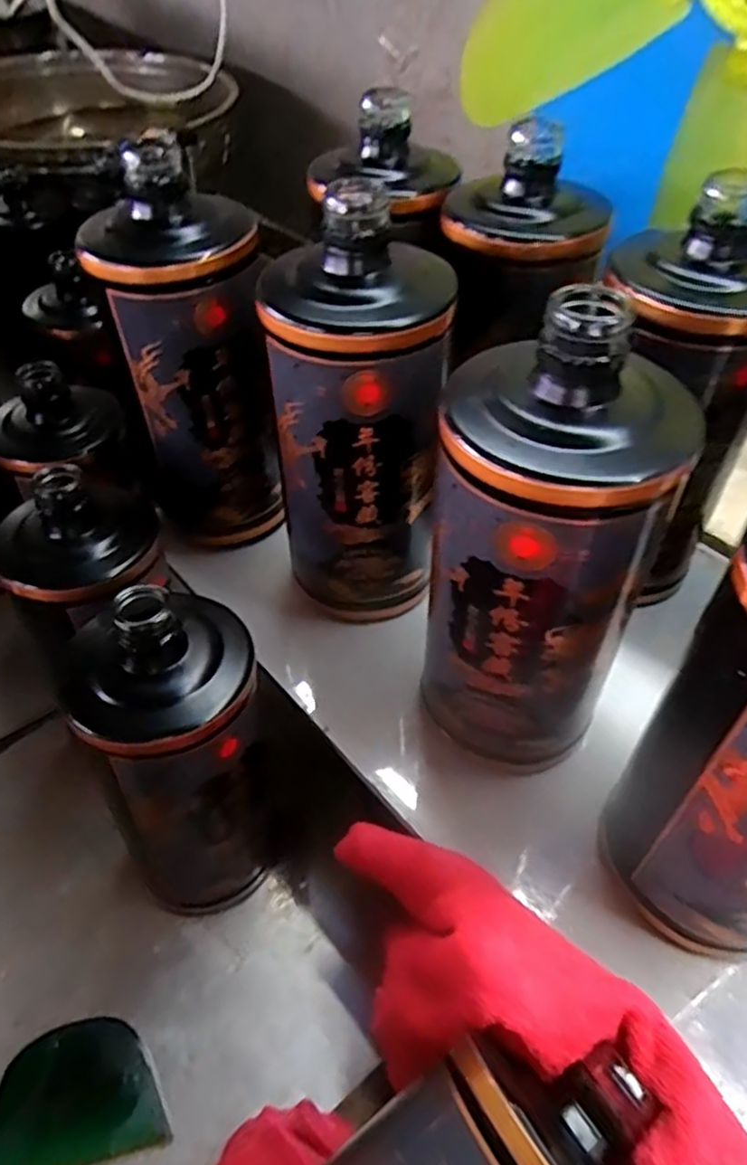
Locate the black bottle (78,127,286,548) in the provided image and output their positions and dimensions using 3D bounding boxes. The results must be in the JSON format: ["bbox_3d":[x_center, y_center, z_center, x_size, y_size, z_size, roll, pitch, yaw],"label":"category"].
[{"bbox_3d":[-0.088,-0.106,0.362,0.075,0.183,0.067,-16,52,-10],"label":"black bottle"}]

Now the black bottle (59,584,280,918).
[{"bbox_3d":[-0.089,0.087,0.339,0.083,0.194,0.079,-13,51,-8],"label":"black bottle"}]

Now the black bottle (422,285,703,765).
[{"bbox_3d":[0.058,-0.003,0.260,0.077,0.182,0.063,7,51,8],"label":"black bottle"}]

